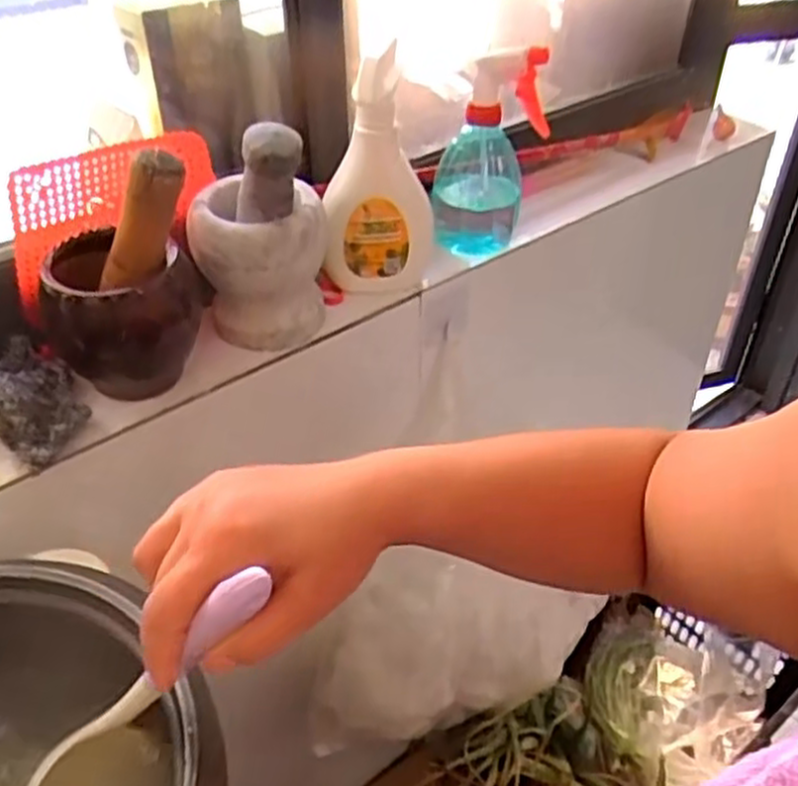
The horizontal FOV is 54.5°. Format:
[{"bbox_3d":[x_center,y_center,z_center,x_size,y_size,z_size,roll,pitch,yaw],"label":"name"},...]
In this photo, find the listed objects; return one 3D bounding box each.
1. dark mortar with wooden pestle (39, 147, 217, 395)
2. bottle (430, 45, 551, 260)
[{"bbox_3d":[-0.197,-0.085,0.548,0.116,0.173,0.092,-16,42,-18],"label":"dark mortar with wooden pestle"},{"bbox_3d":[0.082,-0.221,0.709,0.095,0.191,0.093,4,40,5],"label":"bottle"}]

